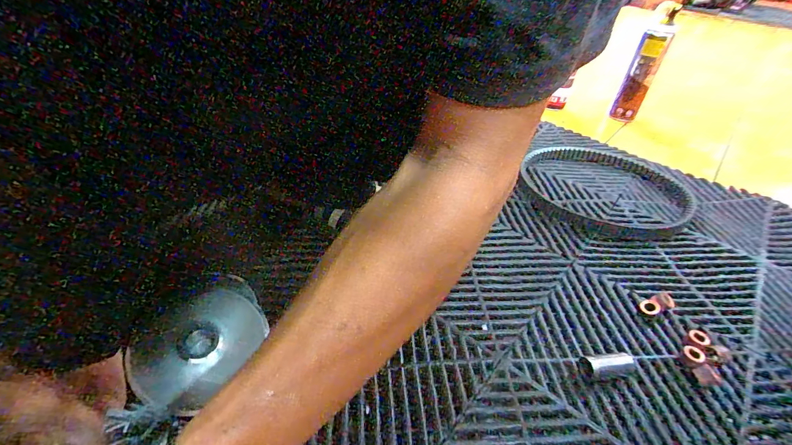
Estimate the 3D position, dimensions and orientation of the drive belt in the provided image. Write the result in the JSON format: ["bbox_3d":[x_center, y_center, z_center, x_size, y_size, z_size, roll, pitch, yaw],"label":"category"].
[{"bbox_3d":[0.360,-0.063,0.678,0.268,0.029,0.263,20,41,17],"label":"drive belt"}]

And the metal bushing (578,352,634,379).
[{"bbox_3d":[0.210,0.141,0.386,0.056,0.016,0.022,-3,39,-10],"label":"metal bushing"}]

